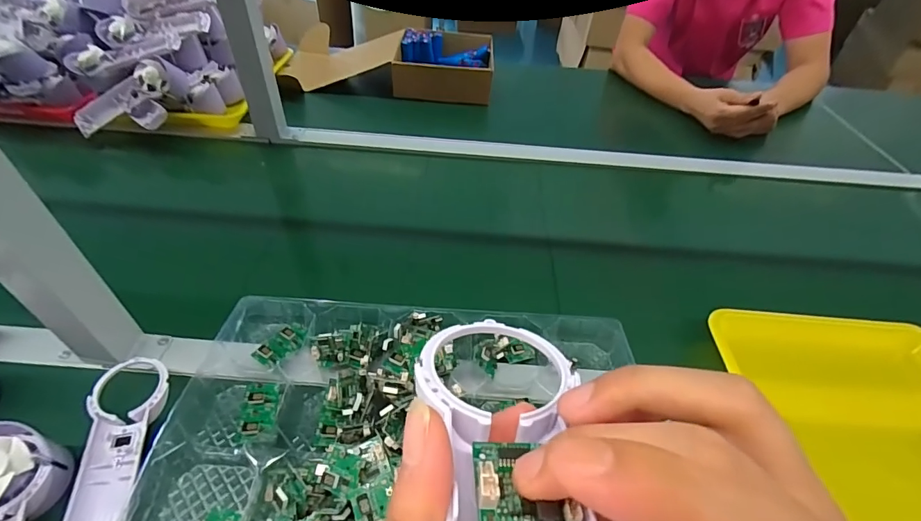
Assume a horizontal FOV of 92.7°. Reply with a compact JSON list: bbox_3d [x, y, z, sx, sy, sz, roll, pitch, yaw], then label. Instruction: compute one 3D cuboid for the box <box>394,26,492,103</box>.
[{"bbox_3d":[-0.034,-0.406,0.922,0.196,0.085,0.200,5,45,0],"label":"box"}]

